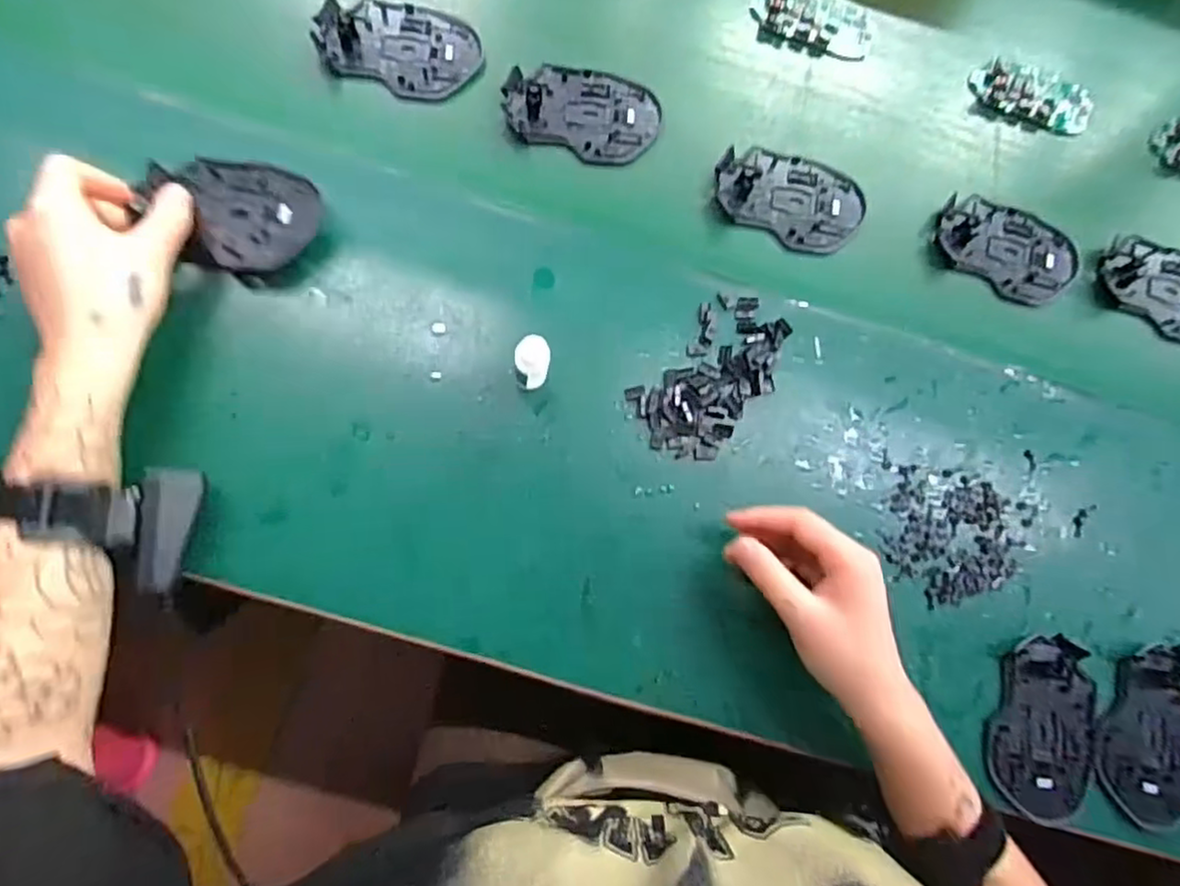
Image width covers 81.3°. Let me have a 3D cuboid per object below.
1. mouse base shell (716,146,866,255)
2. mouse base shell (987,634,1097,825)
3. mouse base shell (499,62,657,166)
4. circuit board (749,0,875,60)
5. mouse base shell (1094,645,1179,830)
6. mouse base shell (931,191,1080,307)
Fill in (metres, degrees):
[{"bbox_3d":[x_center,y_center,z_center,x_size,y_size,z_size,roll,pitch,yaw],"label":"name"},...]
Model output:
[{"bbox_3d":[0.150,-0.183,0.518,0.112,0.014,0.073,15,78,-3],"label":"mouse base shell"},{"bbox_3d":[0.303,0.189,0.460,0.071,0.014,0.114,10,78,-4],"label":"mouse base shell"},{"bbox_3d":[-0.006,-0.247,0.513,0.113,0.012,0.072,15,78,-3],"label":"mouse base shell"},{"bbox_3d":[0.179,-0.339,0.553,0.098,0.010,0.052,13,78,-3],"label":"circuit board"},{"bbox_3d":[0.385,0.197,0.467,0.074,0.009,0.115,25,77,0],"label":"mouse base shell"},{"bbox_3d":[0.321,-0.150,0.532,0.112,0.014,0.071,23,77,-1],"label":"mouse base shell"}]

